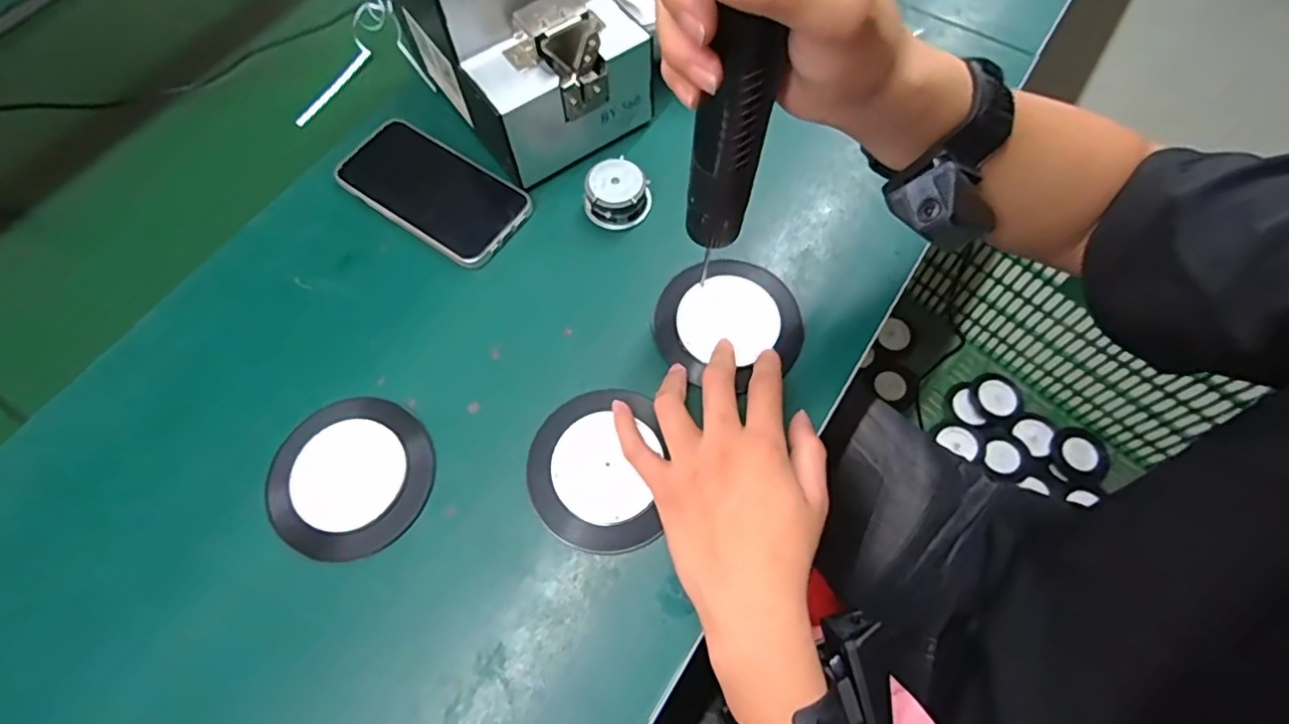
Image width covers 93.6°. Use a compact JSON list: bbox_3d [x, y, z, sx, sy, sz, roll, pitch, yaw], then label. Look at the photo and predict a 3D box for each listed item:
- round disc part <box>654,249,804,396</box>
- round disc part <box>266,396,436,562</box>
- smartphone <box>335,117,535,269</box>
[{"bbox_3d":[0.057,-0.030,0.417,0.097,0.009,0.096,-1,65,2],"label":"round disc part"},{"bbox_3d":[-0.179,0.070,0.372,0.089,0.005,0.094,4,69,-9],"label":"round disc part"},{"bbox_3d":[-0.161,-0.131,0.460,0.146,0.015,0.074,31,71,15],"label":"smartphone"}]

